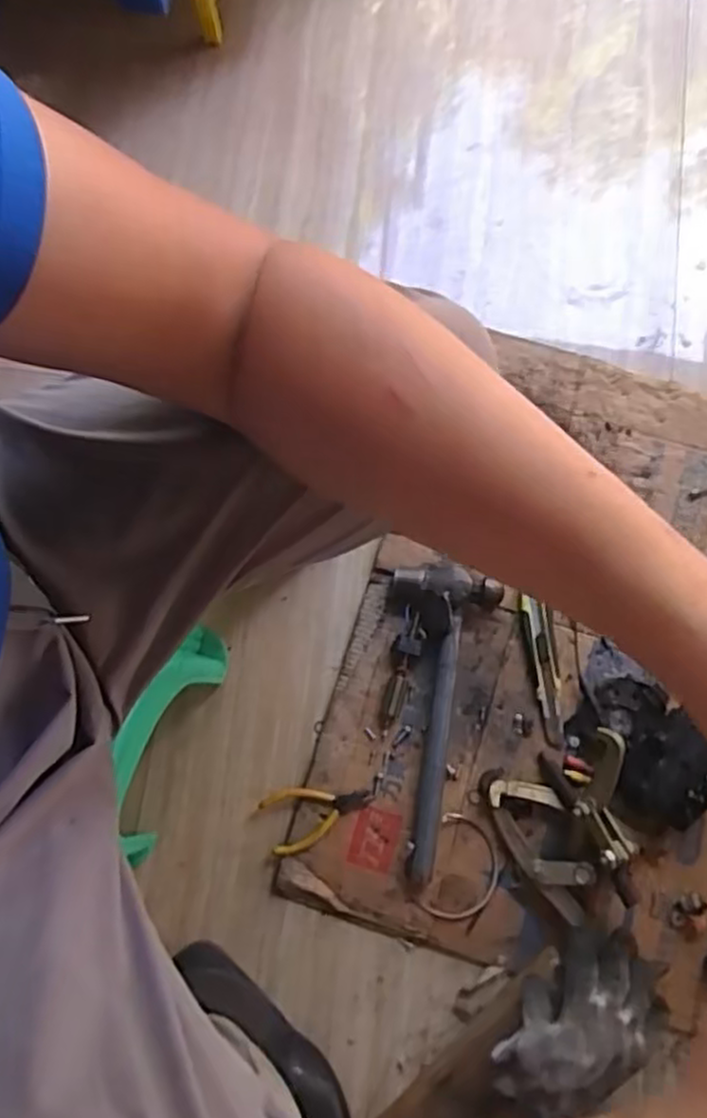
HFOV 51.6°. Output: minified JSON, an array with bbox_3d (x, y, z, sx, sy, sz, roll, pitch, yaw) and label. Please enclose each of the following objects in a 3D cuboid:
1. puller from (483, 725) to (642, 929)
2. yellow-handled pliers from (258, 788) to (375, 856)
[{"bbox_3d":[0.224,0.273,0.735,0.132,0.094,0.165,-24,80,-4],"label":"puller"},{"bbox_3d":[-0.038,0.269,0.788,0.116,0.010,0.065,-24,80,-4],"label":"yellow-handled pliers"}]

